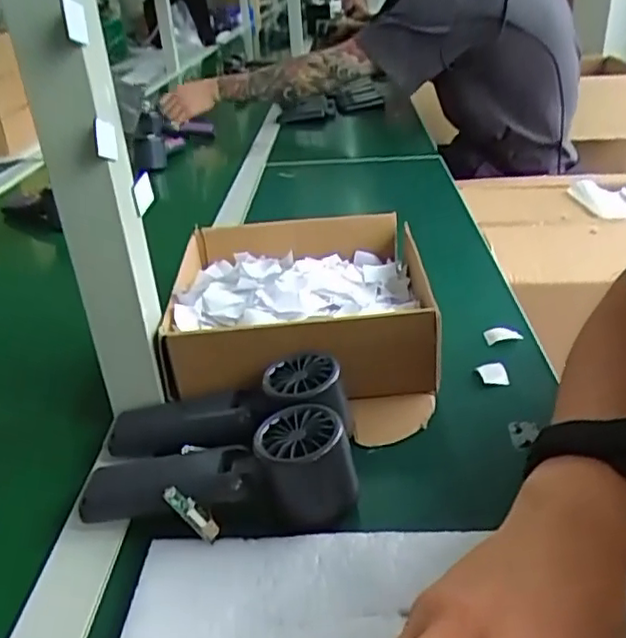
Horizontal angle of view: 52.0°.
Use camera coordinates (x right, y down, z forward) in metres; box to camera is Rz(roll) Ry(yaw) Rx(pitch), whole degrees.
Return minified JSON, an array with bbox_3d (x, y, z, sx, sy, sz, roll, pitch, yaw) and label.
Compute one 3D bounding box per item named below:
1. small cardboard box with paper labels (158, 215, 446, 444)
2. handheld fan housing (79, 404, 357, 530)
[{"bbox_3d":[-0.008,-0.019,0.568,0.204,0.083,0.232,-5,28,0],"label":"small cardboard box with paper labels"},{"bbox_3d":[-0.058,0.090,0.383,0.162,0.050,0.047,-4,28,1],"label":"handheld fan housing"}]

